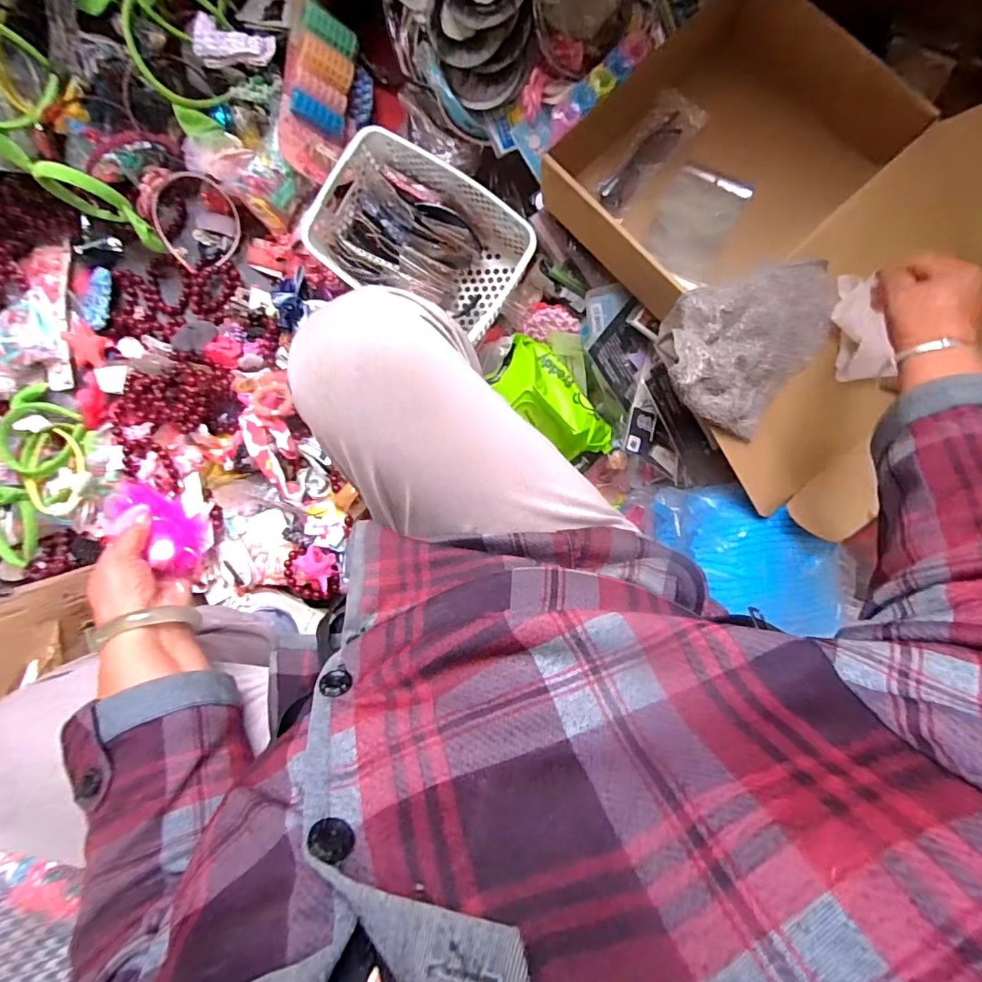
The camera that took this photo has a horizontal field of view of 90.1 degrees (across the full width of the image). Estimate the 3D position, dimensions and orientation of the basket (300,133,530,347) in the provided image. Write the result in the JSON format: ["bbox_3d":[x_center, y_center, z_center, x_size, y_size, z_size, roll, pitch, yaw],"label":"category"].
[{"bbox_3d":[-0.106,-0.358,0.715,0.297,0.082,0.209,39,96,0],"label":"basket"}]

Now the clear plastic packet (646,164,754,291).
[{"bbox_3d":[0.251,-0.326,0.606,0.093,0.029,0.143,24,96,1],"label":"clear plastic packet"}]

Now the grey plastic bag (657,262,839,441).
[{"bbox_3d":[0.270,-0.166,0.514,0.153,0.067,0.192,33,96,0],"label":"grey plastic bag"}]

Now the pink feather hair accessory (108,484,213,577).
[{"bbox_3d":[-0.314,0.031,0.473,0.031,0.056,0.103,-35,92,6],"label":"pink feather hair accessory"}]

